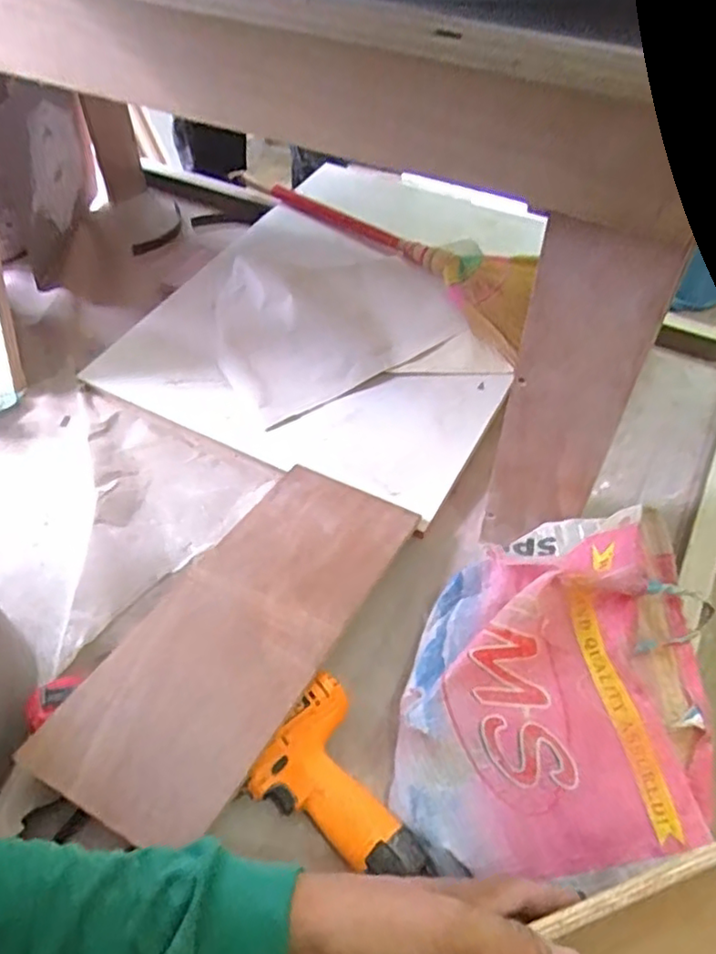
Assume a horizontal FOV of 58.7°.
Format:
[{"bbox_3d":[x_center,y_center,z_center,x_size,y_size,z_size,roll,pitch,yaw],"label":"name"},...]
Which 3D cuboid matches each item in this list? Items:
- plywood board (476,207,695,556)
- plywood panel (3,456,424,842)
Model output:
[{"bbox_3d":[0.192,-0.048,0.612,0.101,0.396,0.021,23,52,18],"label":"plywood board"},{"bbox_3d":[-0.109,0.145,0.663,0.178,0.017,0.441,24,45,18],"label":"plywood panel"}]

